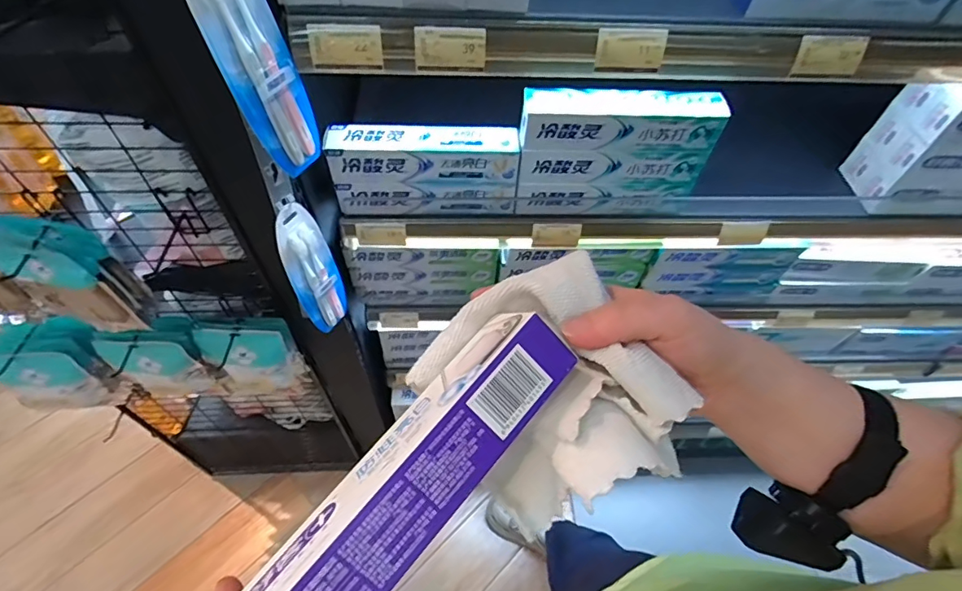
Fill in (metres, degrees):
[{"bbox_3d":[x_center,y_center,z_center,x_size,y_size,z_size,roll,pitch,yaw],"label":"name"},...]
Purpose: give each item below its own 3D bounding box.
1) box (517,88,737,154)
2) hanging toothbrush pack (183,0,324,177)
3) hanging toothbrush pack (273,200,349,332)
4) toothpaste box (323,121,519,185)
[{"bbox_3d":[0.163,-0.199,0.572,0.229,0.059,0.037,1,55,-1],"label":"box"},{"bbox_3d":[-0.189,-0.203,0.418,0.019,0.227,0.072,25,58,25],"label":"hanging toothbrush pack"},{"bbox_3d":[-0.217,-0.036,0.655,0.021,0.224,0.079,33,61,24],"label":"hanging toothbrush pack"},{"bbox_3d":[-0.068,-0.173,0.605,0.222,0.056,0.045,-1,55,-3],"label":"toothpaste box"}]

